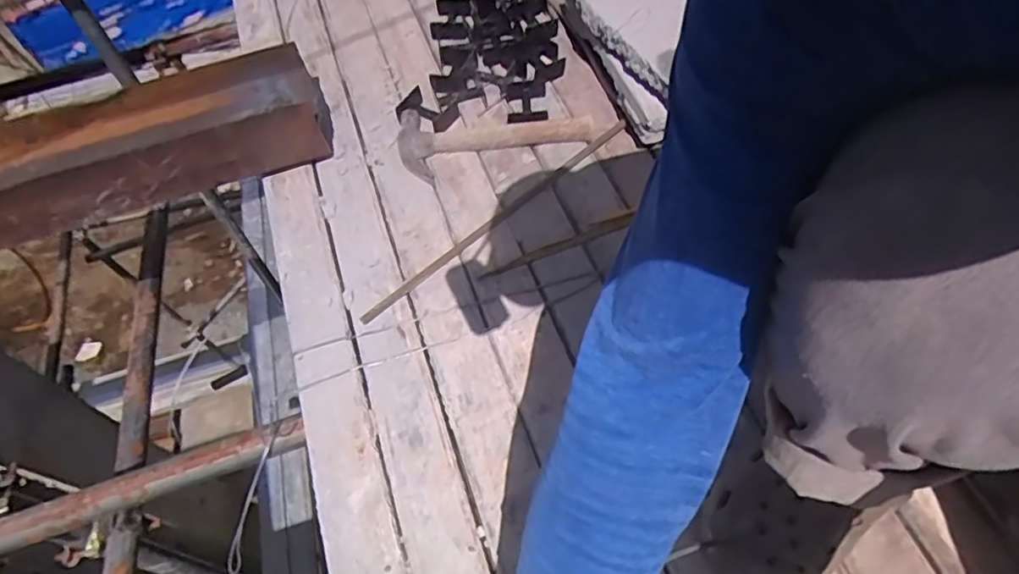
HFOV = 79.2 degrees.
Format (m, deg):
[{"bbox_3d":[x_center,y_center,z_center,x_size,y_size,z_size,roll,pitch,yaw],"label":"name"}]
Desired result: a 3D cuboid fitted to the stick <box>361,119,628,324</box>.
[{"bbox_3d":[-0.005,-0.105,0.859,0.484,0.012,0.018,-38,63,-20],"label":"stick"}]

